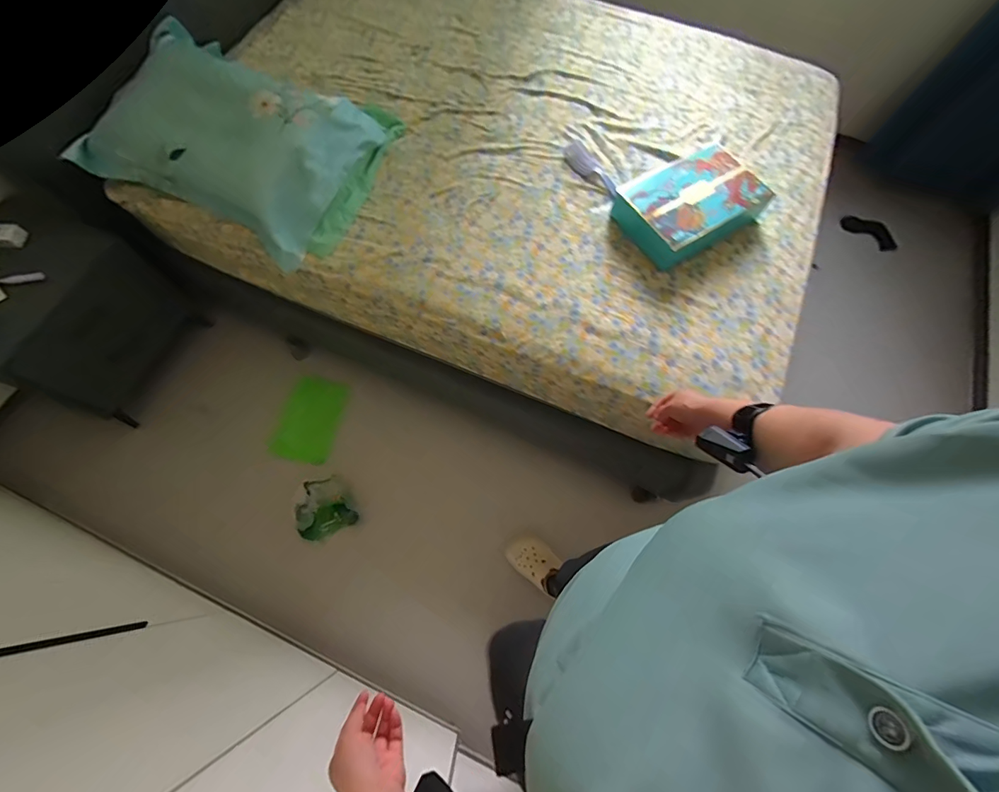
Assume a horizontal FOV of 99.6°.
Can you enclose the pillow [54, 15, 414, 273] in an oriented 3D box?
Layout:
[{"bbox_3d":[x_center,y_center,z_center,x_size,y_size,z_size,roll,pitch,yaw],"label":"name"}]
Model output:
[{"bbox_3d":[-0.683,-0.719,1.127,0.711,0.194,0.552,23,72,9],"label":"pillow"}]

